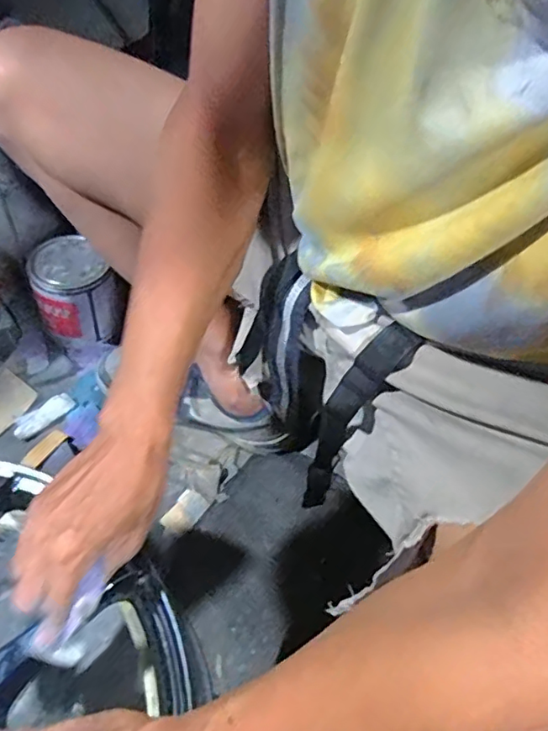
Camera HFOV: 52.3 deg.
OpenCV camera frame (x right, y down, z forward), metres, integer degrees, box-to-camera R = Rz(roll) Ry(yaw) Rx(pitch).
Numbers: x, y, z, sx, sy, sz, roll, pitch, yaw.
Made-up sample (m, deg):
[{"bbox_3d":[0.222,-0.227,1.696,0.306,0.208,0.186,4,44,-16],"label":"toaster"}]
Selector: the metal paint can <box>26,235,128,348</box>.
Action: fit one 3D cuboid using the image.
[{"bbox_3d":[-0.257,-0.099,0.739,0.108,0.106,0.102,1,58,-2],"label":"metal paint can"}]

